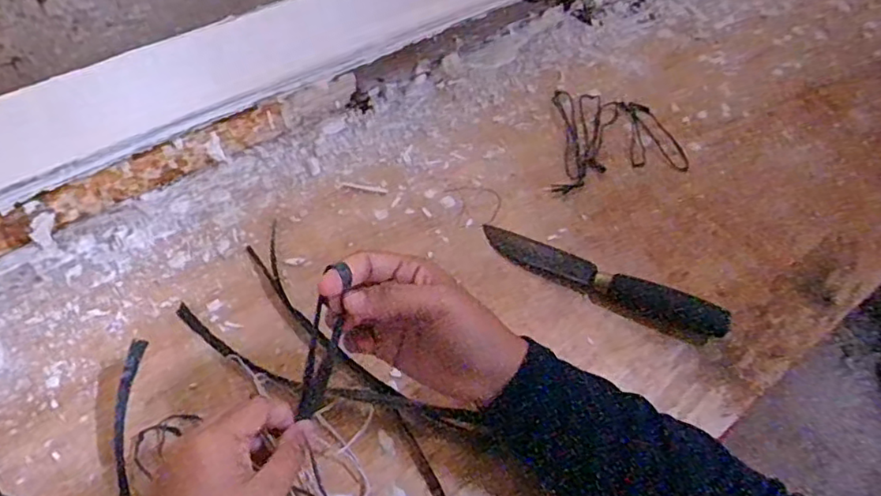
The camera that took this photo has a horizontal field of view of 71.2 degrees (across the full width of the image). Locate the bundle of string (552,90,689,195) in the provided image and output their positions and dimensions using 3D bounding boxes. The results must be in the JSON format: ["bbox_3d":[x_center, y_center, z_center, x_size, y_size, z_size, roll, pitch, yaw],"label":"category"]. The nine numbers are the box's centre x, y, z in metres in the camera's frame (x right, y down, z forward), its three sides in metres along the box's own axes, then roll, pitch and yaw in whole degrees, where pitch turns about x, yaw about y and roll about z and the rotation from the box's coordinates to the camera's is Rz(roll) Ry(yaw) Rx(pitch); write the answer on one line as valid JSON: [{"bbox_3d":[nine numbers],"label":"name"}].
[{"bbox_3d":[0.191,-0.107,0.650,0.141,0.009,0.156,8,53,1],"label":"bundle of string"}]

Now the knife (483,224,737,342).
[{"bbox_3d":[0.139,0.025,0.533,0.214,0.024,0.028,25,55,14],"label":"knife"}]

